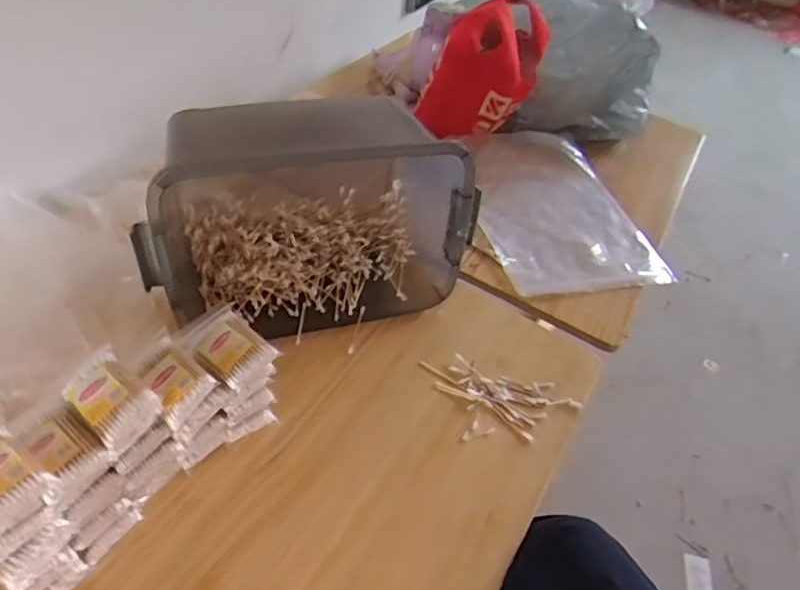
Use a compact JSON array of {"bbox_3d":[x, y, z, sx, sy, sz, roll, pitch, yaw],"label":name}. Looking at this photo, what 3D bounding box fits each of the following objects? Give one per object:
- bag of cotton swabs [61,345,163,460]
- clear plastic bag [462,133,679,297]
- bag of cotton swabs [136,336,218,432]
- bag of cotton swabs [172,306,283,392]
[{"bbox_3d":[-0.266,0.100,0.526,0.085,0.038,0.062,33,55,19],"label":"bag of cotton swabs"},{"bbox_3d":[0.271,-0.156,1.049,0.308,0.071,0.414,-10,49,-19],"label":"clear plastic bag"},{"bbox_3d":[-0.221,0.085,0.553,0.066,0.026,0.058,29,49,18],"label":"bag of cotton swabs"},{"bbox_3d":[-0.181,0.052,0.593,0.093,0.022,0.063,38,57,22],"label":"bag of cotton swabs"}]

